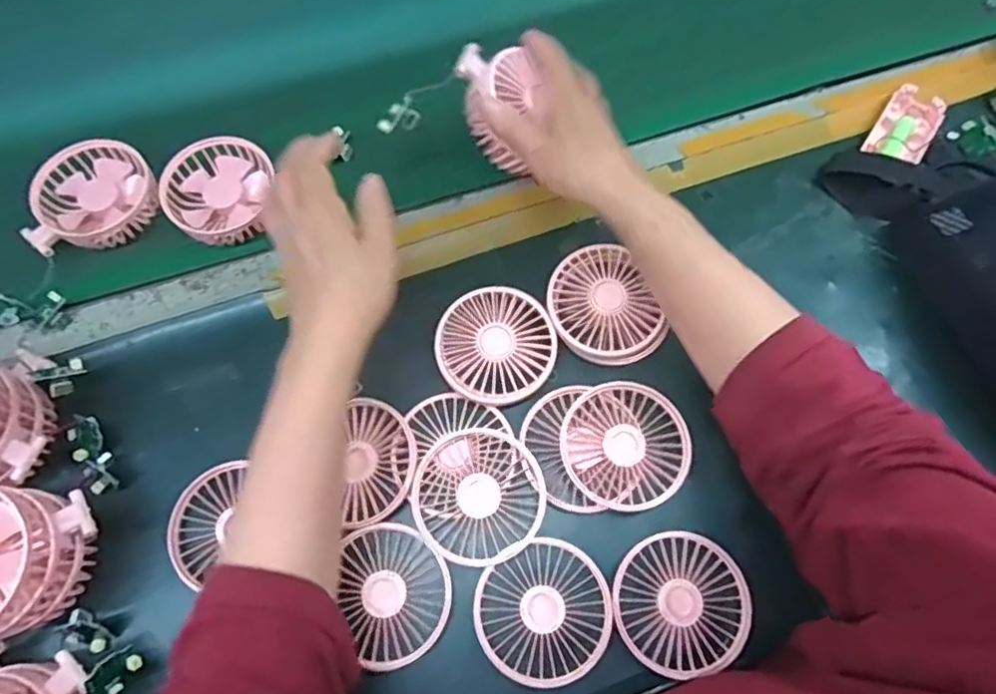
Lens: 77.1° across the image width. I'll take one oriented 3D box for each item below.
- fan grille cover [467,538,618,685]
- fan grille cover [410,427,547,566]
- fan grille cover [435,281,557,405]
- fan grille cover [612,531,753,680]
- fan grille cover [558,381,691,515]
[{"bbox_3d":[0.031,0.176,0.414,0.086,0.011,0.083,-30,71,-12],"label":"fan grille cover"},{"bbox_3d":[-0.013,0.102,0.427,0.086,0.018,0.085,-25,70,-10],"label":"fan grille cover"},{"bbox_3d":[-0.001,-0.001,0.459,0.085,0.021,0.084,-28,71,-11],"label":"fan grille cover"},{"bbox_3d":[0.122,0.171,0.416,0.088,0.006,0.087,-25,70,-10],"label":"fan grille cover"},{"bbox_3d":[0.089,0.068,0.440,0.087,0.009,0.087,-13,68,-6],"label":"fan grille cover"}]

